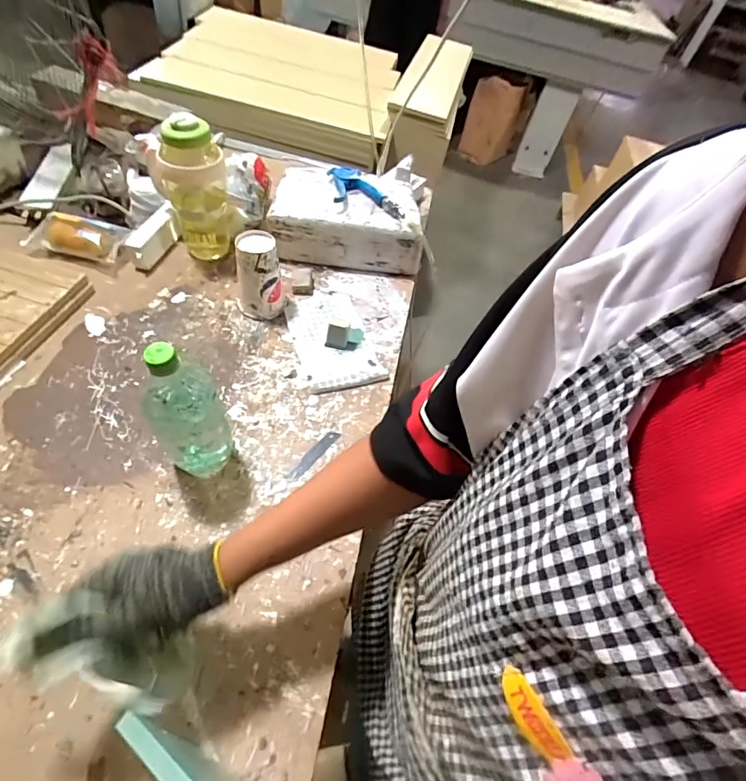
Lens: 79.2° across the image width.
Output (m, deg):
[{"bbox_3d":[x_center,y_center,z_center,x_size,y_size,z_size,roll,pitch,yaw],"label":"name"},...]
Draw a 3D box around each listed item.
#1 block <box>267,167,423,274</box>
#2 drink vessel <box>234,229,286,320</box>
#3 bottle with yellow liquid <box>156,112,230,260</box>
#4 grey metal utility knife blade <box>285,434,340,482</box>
[{"bbox_3d":[-0.047,-0.349,0.912,0.295,0.106,0.206,9,51,1],"label":"block"},{"bbox_3d":[-0.193,-0.192,0.756,0.076,0.130,0.076,-13,54,-15],"label":"drink vessel"},{"bbox_3d":[-0.319,-0.364,0.817,0.110,0.234,0.089,-11,54,-15],"label":"bottle with yellow liquid"},{"bbox_3d":[-0.083,0.089,0.622,0.020,0.005,0.093,32,59,20],"label":"grey metal utility knife blade"}]

